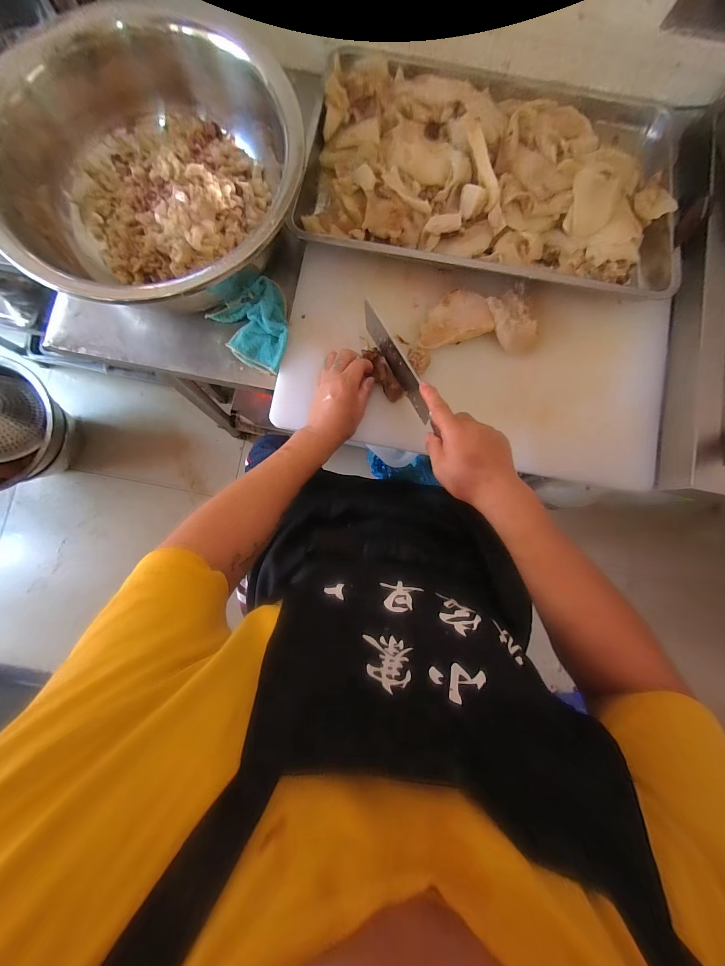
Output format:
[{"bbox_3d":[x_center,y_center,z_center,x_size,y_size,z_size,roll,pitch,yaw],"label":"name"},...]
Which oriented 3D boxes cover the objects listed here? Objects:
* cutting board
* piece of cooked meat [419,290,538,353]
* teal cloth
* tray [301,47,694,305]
[{"bbox_3d":[0.169,-0.182,0.527,0.596,0.040,0.305,9,86,1],"label":"cutting board"},{"bbox_3d":[0.181,-0.256,0.527,0.176,0.029,0.095,0,84,-2],"label":"piece of cooked meat"},{"bbox_3d":[-0.162,-0.246,0.536,0.118,0.039,0.138,-32,86,-5],"label":"teal cloth"},{"bbox_3d":[0.218,-0.524,0.538,0.591,0.063,0.402,10,84,-1],"label":"tray"}]

